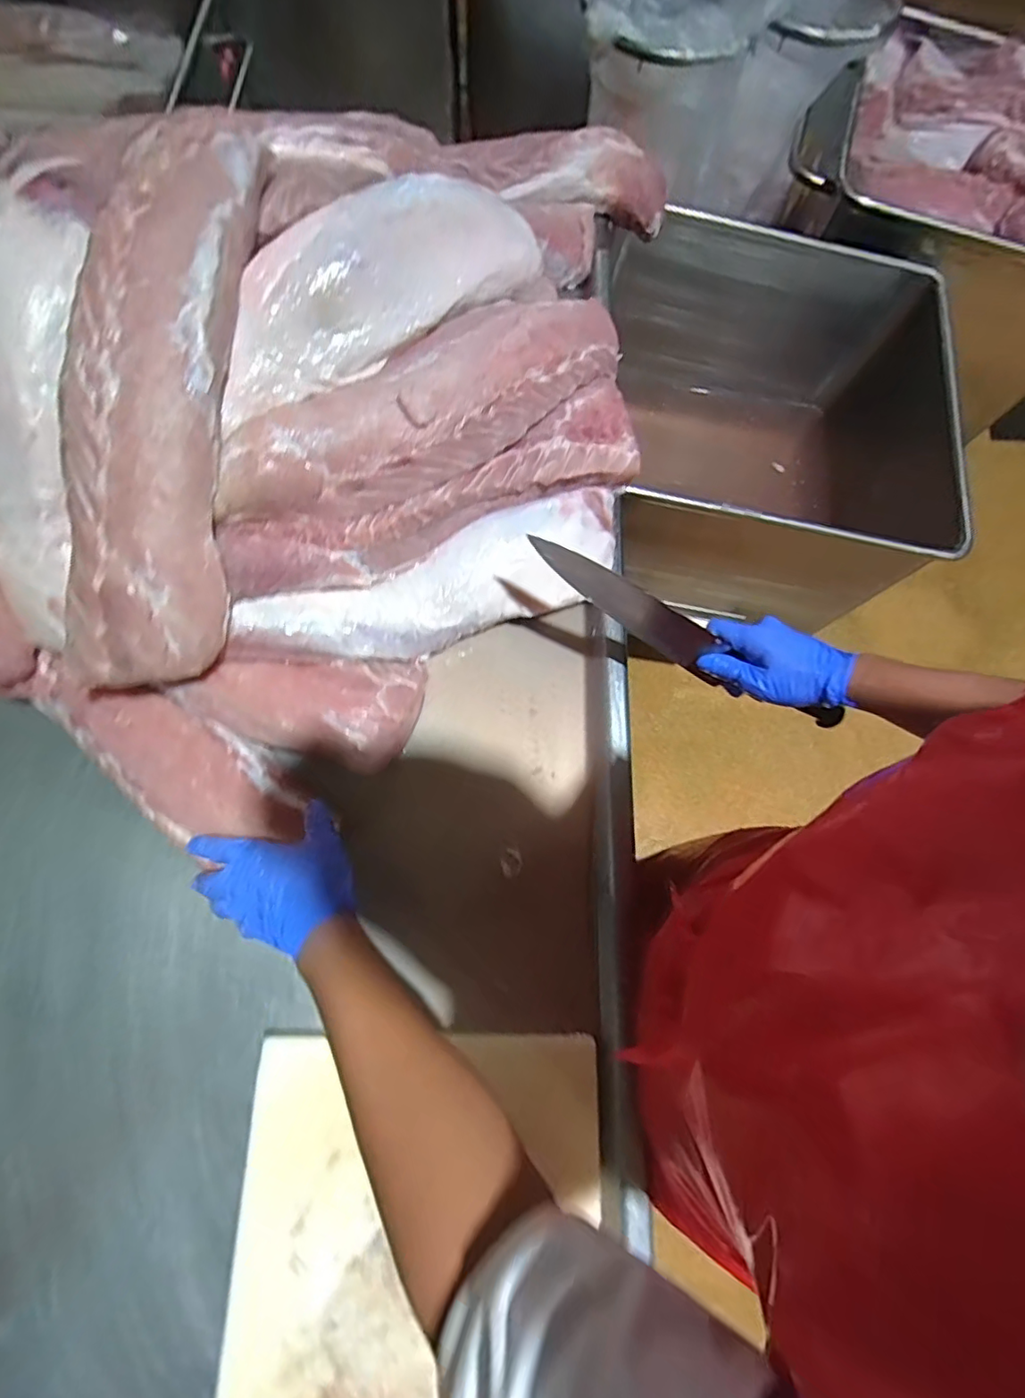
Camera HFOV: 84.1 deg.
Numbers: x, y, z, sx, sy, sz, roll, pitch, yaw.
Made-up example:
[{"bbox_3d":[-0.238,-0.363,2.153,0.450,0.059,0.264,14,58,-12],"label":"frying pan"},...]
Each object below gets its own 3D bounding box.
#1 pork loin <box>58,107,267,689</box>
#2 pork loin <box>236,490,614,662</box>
[{"bbox_3d":[-0.297,-0.258,0.481,0.117,0.102,0.509,9,93,1],"label":"pork loin"},{"bbox_3d":[-0.077,-0.123,0.609,0.433,0.069,0.109,-19,75,-7],"label":"pork loin"}]

